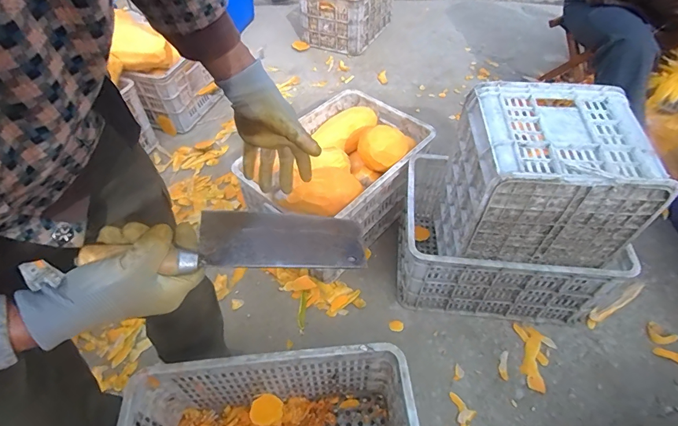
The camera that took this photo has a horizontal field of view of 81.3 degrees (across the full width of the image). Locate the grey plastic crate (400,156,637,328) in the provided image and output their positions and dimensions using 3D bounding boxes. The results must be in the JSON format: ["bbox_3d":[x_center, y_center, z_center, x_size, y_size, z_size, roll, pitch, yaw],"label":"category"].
[{"bbox_3d":[0.419,0.062,1.071,0.494,0.252,0.362,5,55,4],"label":"grey plastic crate"}]

